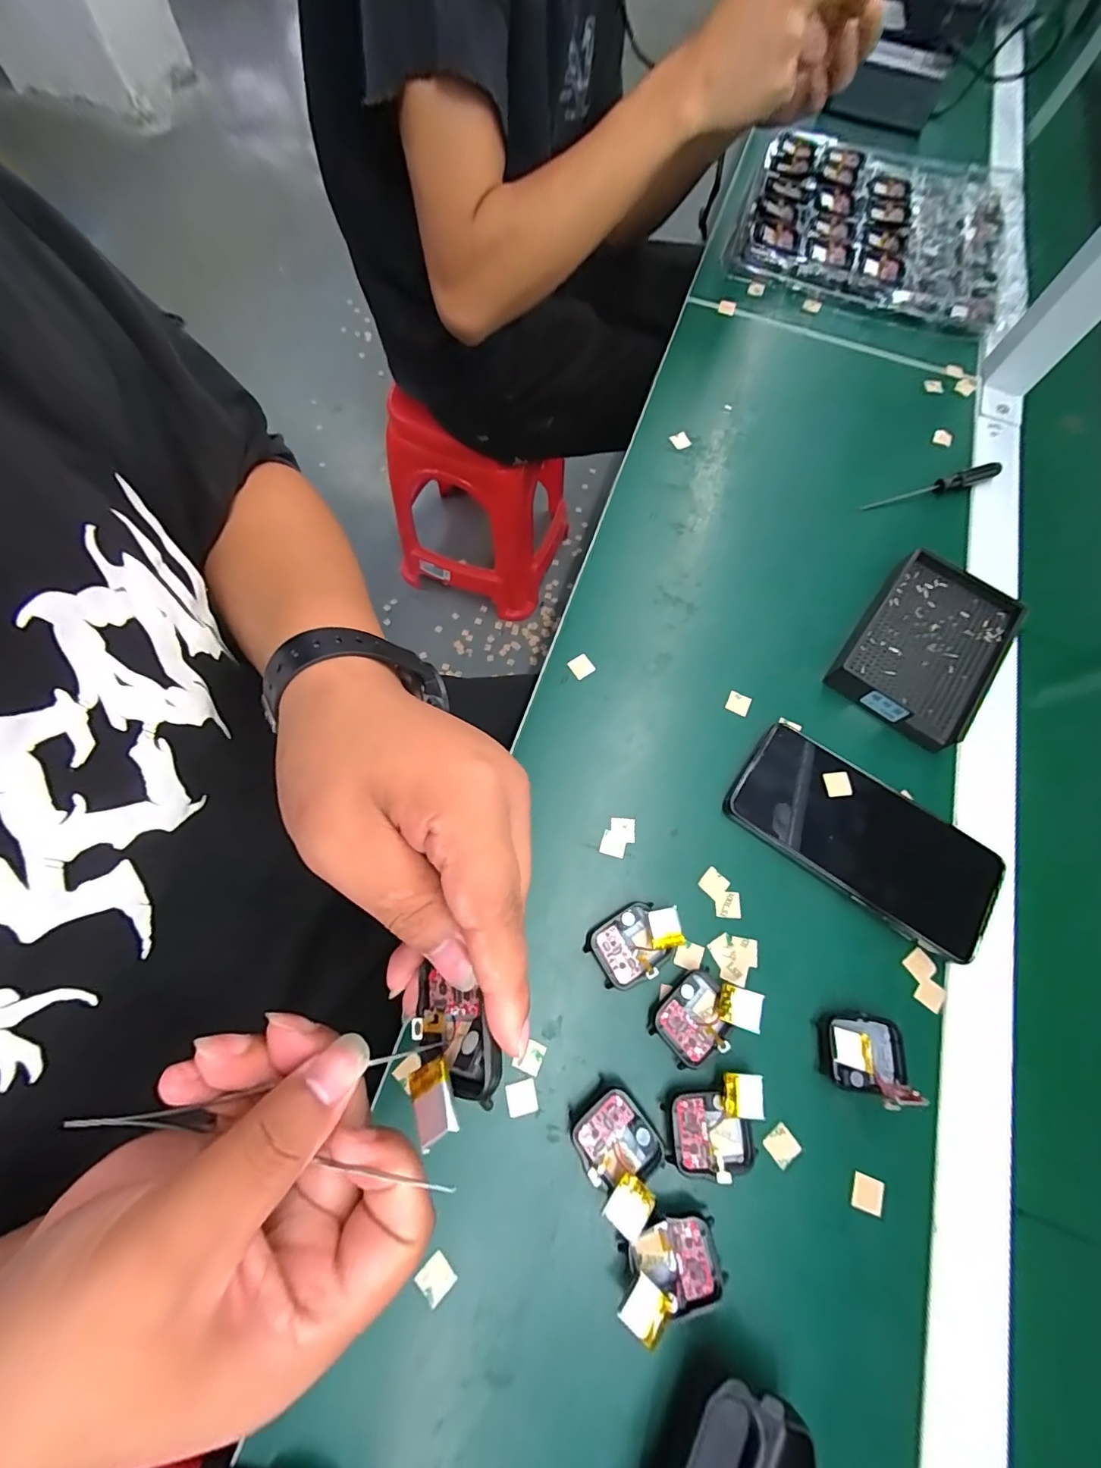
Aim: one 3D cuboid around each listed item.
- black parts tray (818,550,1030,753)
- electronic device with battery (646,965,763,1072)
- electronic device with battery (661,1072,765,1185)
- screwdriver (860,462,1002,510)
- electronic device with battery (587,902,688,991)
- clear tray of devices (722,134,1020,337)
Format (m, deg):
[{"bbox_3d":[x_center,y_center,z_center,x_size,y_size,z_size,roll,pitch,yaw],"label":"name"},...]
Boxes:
[{"bbox_3d":[0.279,-0.066,0.362,0.091,0.022,0.138,37,73,10],"label":"black parts tray"},{"bbox_3d":[0.087,0.158,0.274,0.057,0.019,0.039,-29,75,-12],"label":"electronic device with battery"},{"bbox_3d":[0.087,0.206,0.258,0.049,0.015,0.047,4,71,-1],"label":"electronic device with battery"},{"bbox_3d":[0.329,-0.213,0.421,0.129,0.012,0.013,-18,73,-9],"label":"screwdriver"},{"bbox_3d":[0.051,0.122,0.287,0.053,0.016,0.037,-28,74,-12],"label":"electronic device with battery"},{"bbox_3d":[0.354,-0.554,0.533,0.277,0.032,0.257,19,71,4],"label":"clear tray of devices"}]

